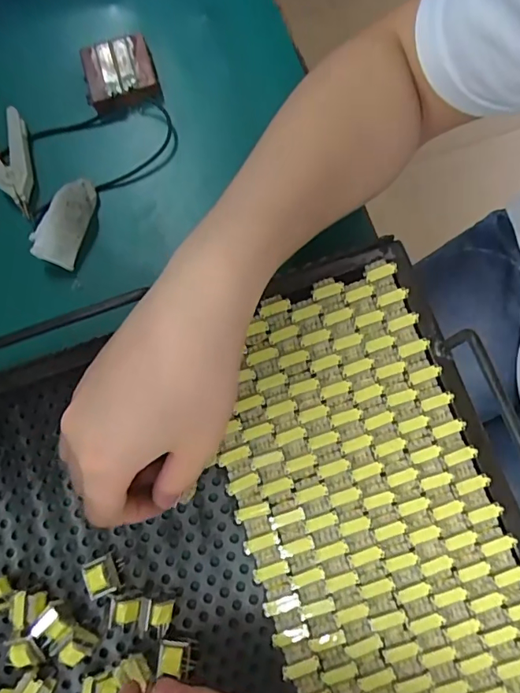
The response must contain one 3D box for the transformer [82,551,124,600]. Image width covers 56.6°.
[{"bbox_3d":[-0.090,0.131,0.278,0.017,0.017,0.020,-26,78,-2],"label":"transformer"}]

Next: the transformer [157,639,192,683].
[{"bbox_3d":[-0.047,0.170,0.263,0.017,0.009,0.015,5,79,4],"label":"transformer"}]

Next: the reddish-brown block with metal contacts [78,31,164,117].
[{"bbox_3d":[-0.103,-0.201,0.360,0.051,0.024,0.051,-15,78,0],"label":"reddish-brown block with metal contacts"}]

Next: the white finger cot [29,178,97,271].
[{"bbox_3d":[-0.130,-0.086,0.324,0.027,0.022,0.063,16,80,3],"label":"white finger cot"}]

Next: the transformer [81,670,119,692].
[{"bbox_3d":[-0.087,0.188,0.266,0.018,0.018,0.018,-4,78,3],"label":"transformer"}]

